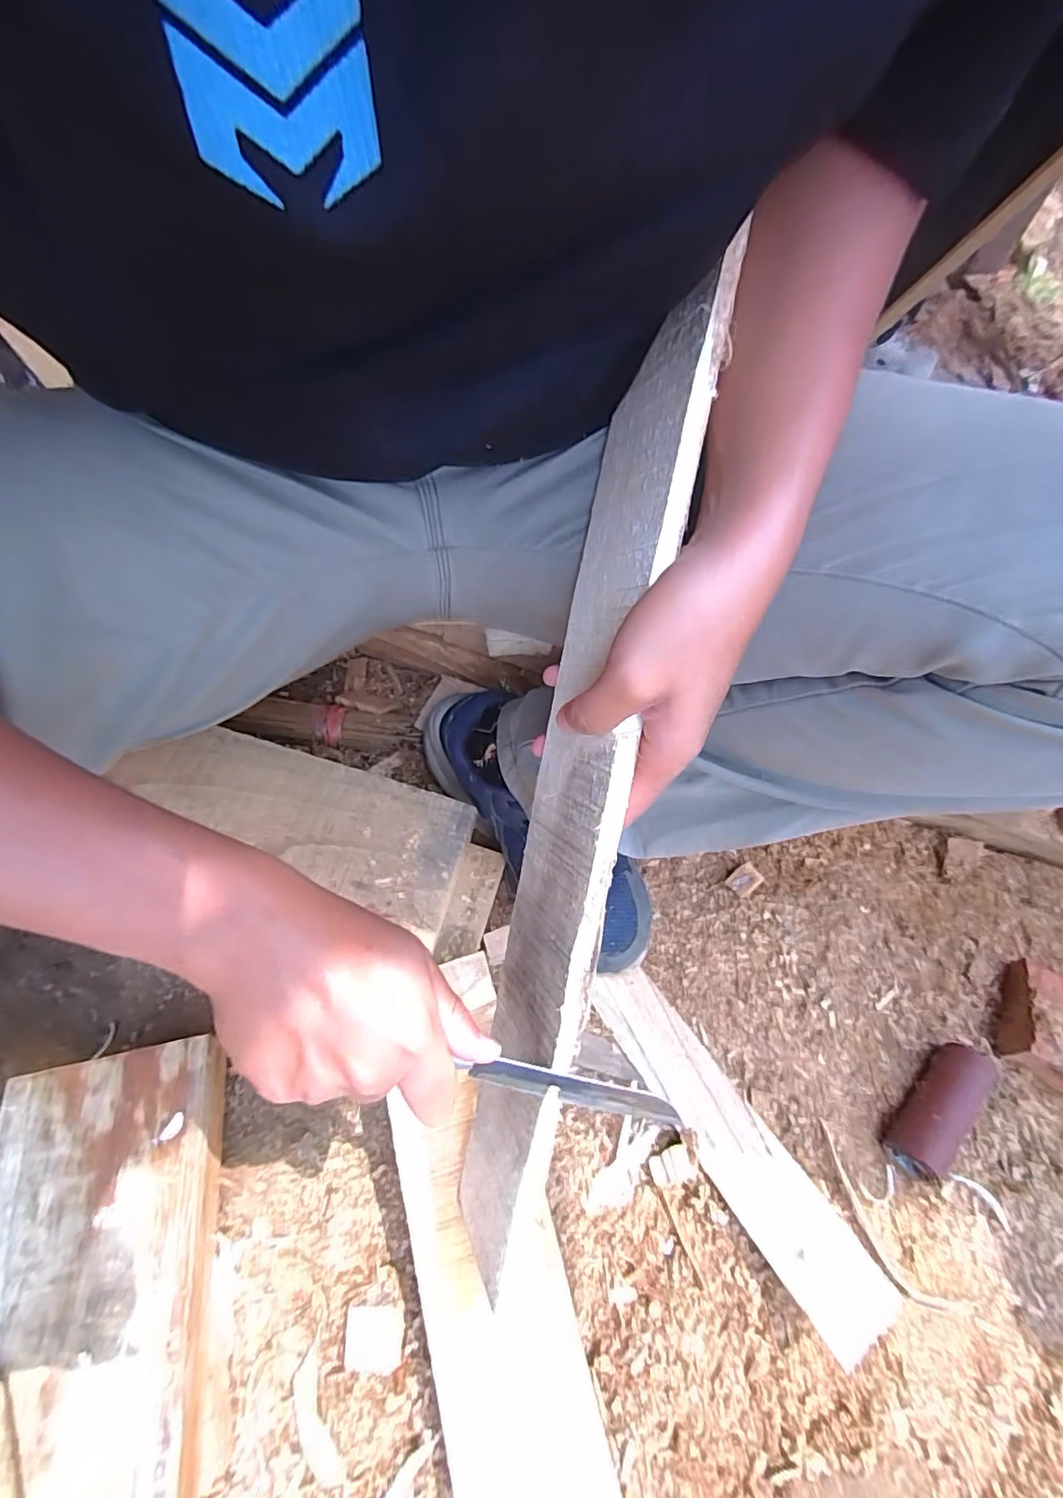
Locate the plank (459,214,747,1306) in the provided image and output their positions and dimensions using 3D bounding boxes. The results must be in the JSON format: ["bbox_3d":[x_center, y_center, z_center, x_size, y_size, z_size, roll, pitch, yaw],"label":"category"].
[{"bbox_3d":[0.019,0.043,0.309,0.010,0.094,0.521,8,99,-25],"label":"plank"}]

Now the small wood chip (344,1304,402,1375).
[{"bbox_3d":[-0.107,0.398,0.373,0.037,0.005,0.033,-1,58,-5],"label":"small wood chip"}]

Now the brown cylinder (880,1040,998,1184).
[{"bbox_3d":[0.325,0.279,0.435,0.115,0.040,0.034,-33,66,-22],"label":"brown cylinder"}]

